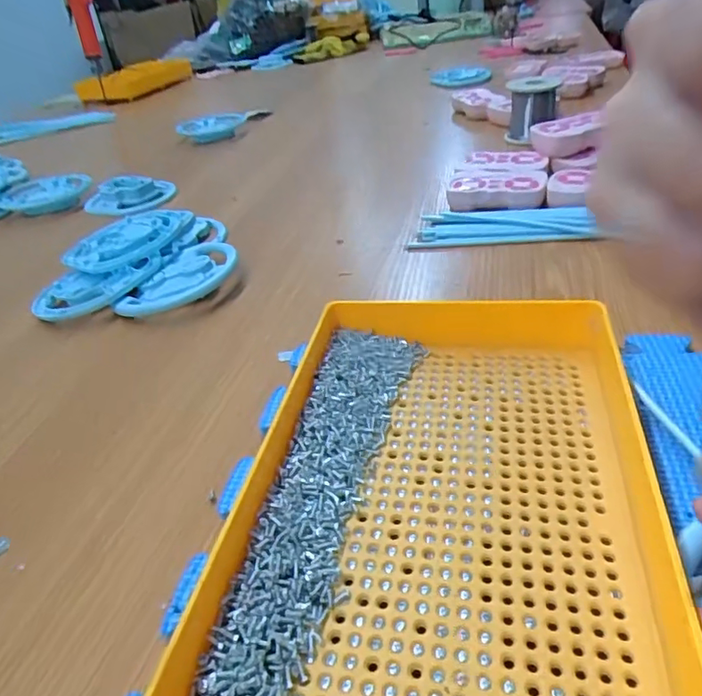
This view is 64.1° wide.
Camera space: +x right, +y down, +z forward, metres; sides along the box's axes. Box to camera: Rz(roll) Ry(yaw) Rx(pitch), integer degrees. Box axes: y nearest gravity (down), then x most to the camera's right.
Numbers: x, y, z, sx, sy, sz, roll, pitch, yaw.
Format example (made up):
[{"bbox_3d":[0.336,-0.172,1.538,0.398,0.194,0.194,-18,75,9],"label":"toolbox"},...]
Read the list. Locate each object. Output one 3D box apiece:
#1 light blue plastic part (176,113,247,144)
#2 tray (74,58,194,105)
[{"bbox_3d":[-0.211,-0.335,0.862,0.104,0.028,0.080,-14,35,-10],"label":"light blue plastic part"},{"bbox_3d":[-0.476,-0.622,1.282,0.109,0.043,0.313,8,37,18],"label":"tray"}]

